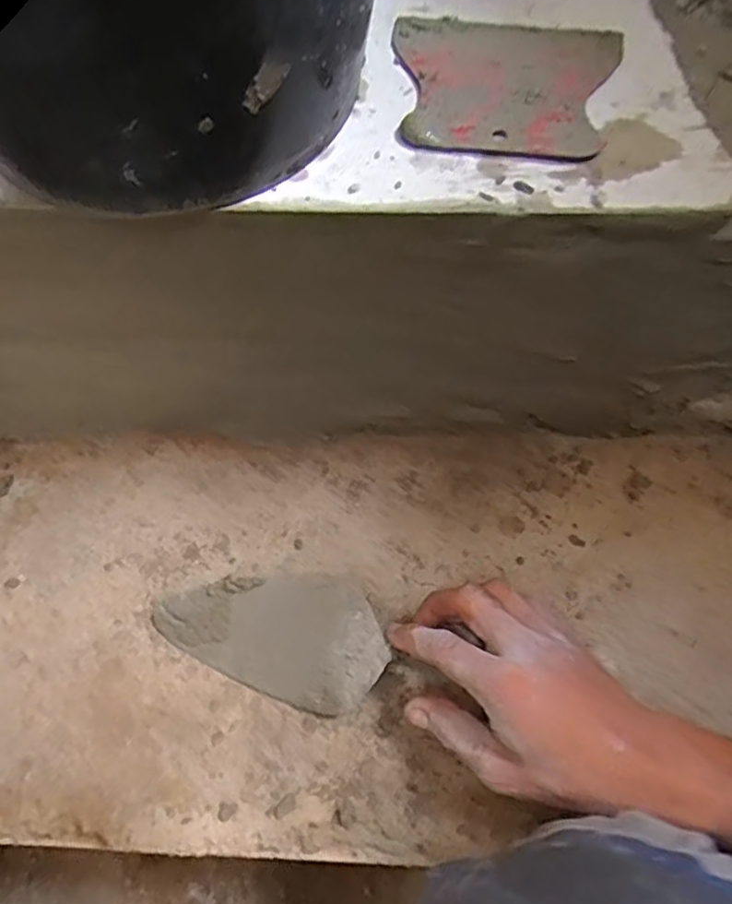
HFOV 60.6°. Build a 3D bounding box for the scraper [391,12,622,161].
[{"bbox_3d":[0.071,-0.198,0.336,0.120,0.010,0.112,12,62,5],"label":"scraper"}]

